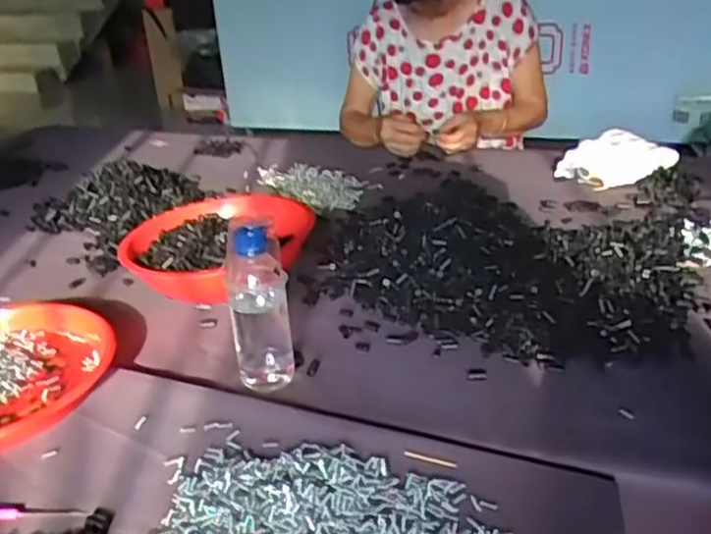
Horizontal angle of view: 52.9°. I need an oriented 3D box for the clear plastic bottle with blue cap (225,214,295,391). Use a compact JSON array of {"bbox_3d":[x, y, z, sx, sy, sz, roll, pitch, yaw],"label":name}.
[{"bbox_3d":[-0.098,0.032,0.715,0.059,0.172,0.057,-4,26,-2],"label":"clear plastic bottle with blue cap"}]

